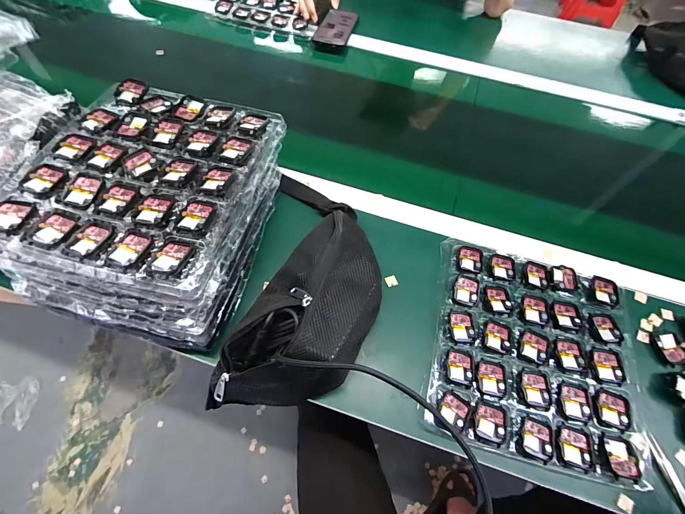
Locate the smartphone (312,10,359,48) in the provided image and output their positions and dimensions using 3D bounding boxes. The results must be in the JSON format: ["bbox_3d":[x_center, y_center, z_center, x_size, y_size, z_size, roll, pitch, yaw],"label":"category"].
[{"bbox_3d":[-0.016,-0.546,0.789,0.079,0.015,0.167,15,62,5],"label":"smartphone"}]

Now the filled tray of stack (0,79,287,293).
[{"bbox_3d":[-0.245,-0.107,0.424,0.249,0.037,0.286,15,62,5],"label":"filled tray of stack"}]

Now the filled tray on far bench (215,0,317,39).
[{"bbox_3d":[-0.162,-0.668,0.854,0.251,0.024,0.273,14,62,4],"label":"filled tray on far bench"}]

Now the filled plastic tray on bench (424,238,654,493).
[{"bbox_3d":[0.262,0.124,0.457,0.265,0.020,0.275,13,62,4],"label":"filled plastic tray on bench"}]

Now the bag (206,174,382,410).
[{"bbox_3d":[-0.038,0.051,0.426,0.171,0.101,0.296,17,62,6],"label":"bag"}]

